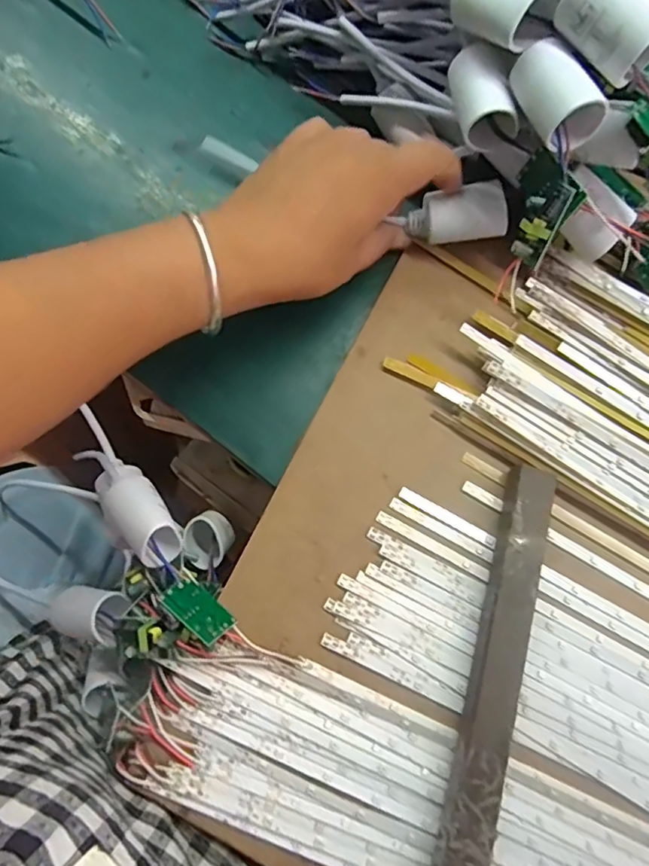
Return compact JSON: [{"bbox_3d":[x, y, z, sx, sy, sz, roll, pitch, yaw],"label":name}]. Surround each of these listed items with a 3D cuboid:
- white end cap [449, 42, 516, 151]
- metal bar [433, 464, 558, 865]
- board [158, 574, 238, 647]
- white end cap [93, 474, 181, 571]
[{"bbox_3d":[0.078,-0.167,0.279,0.027,0.026,0.042,-13,77,-5],"label":"white end cap"},{"bbox_3d":[0.079,0.122,0.267,0.023,0.018,0.213,15,76,2],"label":"metal bar"},{"bbox_3d":[-0.062,0.086,0.272,0.036,0.004,0.021,35,34,18],"label":"board"},{"bbox_3d":[-0.099,0.041,0.292,0.028,0.026,0.056,-41,68,-11],"label":"white end cap"}]

